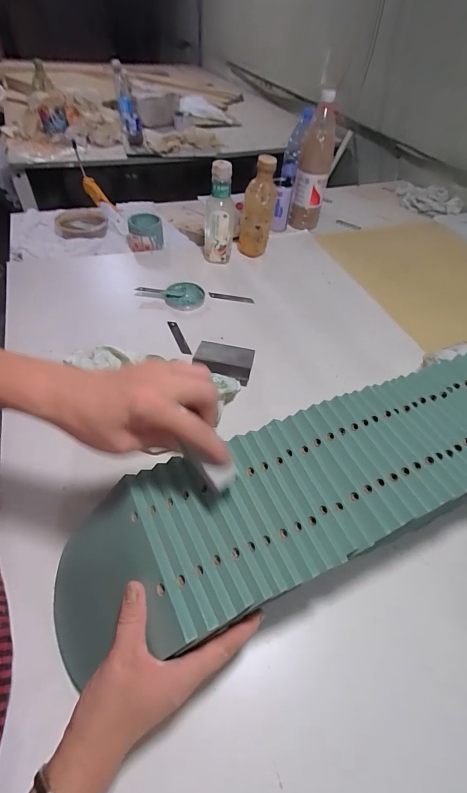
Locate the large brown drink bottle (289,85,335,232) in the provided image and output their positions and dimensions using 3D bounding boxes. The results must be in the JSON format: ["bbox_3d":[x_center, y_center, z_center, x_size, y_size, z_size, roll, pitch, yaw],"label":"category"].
[{"bbox_3d":[0.211,-0.598,0.912,0.087,0.275,0.082,10,50,4],"label":"large brown drink bottle"}]

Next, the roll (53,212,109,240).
[{"bbox_3d":[-0.389,-0.449,0.898,0.123,0.031,0.133,2,50,-3],"label":"roll"}]

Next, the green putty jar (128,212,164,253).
[{"bbox_3d":[-0.214,-0.396,0.845,0.084,0.060,0.087,-8,51,-11],"label":"green putty jar"}]

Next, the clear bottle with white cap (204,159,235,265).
[{"bbox_3d":[-0.032,-0.387,0.768,0.066,0.217,0.049,0,50,-5],"label":"clear bottle with white cap"}]

